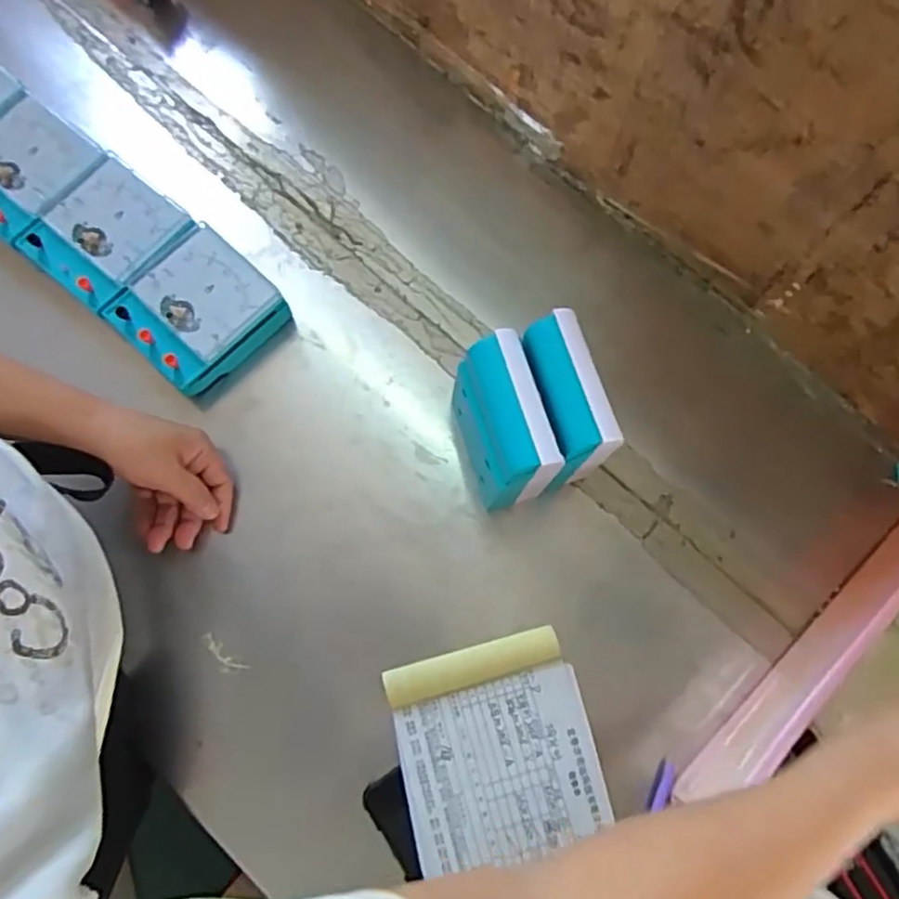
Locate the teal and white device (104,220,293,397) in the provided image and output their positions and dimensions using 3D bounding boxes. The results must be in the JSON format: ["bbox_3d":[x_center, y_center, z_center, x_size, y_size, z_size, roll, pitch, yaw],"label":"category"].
[{"bbox_3d":[-0.209,-0.114,0.567,0.105,0.042,0.113,41,79,9],"label":"teal and white device"}]

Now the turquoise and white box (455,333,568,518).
[{"bbox_3d":[0.038,-0.020,0.511,0.055,0.118,0.105,-18,77,-5],"label":"turquoise and white box"}]

